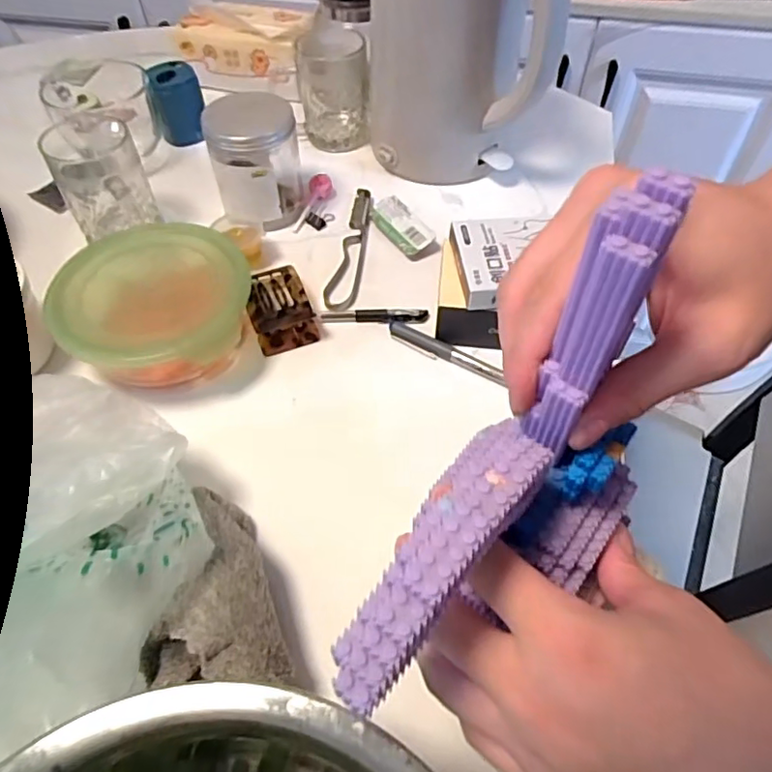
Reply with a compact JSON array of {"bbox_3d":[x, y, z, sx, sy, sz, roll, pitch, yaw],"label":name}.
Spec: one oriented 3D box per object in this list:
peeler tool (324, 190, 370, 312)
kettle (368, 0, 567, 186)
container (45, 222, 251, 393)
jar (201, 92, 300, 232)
[{"bbox_3d":[-0.030,-0.135,0.552,0.027,0.010,0.170,7,53,6],"label":"peeler tool"},{"bbox_3d":[0.069,-0.334,0.545,0.172,0.246,0.123,4,53,3],"label":"kettle"},{"bbox_3d":[-0.183,-0.059,0.462,0.142,0.060,0.150,0,53,0],"label":"container"},{"bbox_3d":[-0.122,-0.213,0.549,0.078,0.108,0.077,-8,53,-6],"label":"jar"}]

